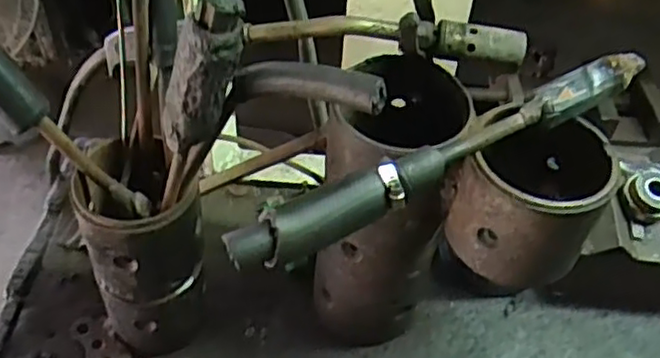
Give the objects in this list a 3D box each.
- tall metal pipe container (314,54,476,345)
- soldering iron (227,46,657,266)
[{"bbox_3d":[0.040,0.026,0.494,0.094,0.226,0.084,-22,54,-22],"label":"tall metal pipe container"},{"bbox_3d":[0.070,-0.016,0.382,0.272,0.025,0.028,-24,54,-23],"label":"soldering iron"}]

